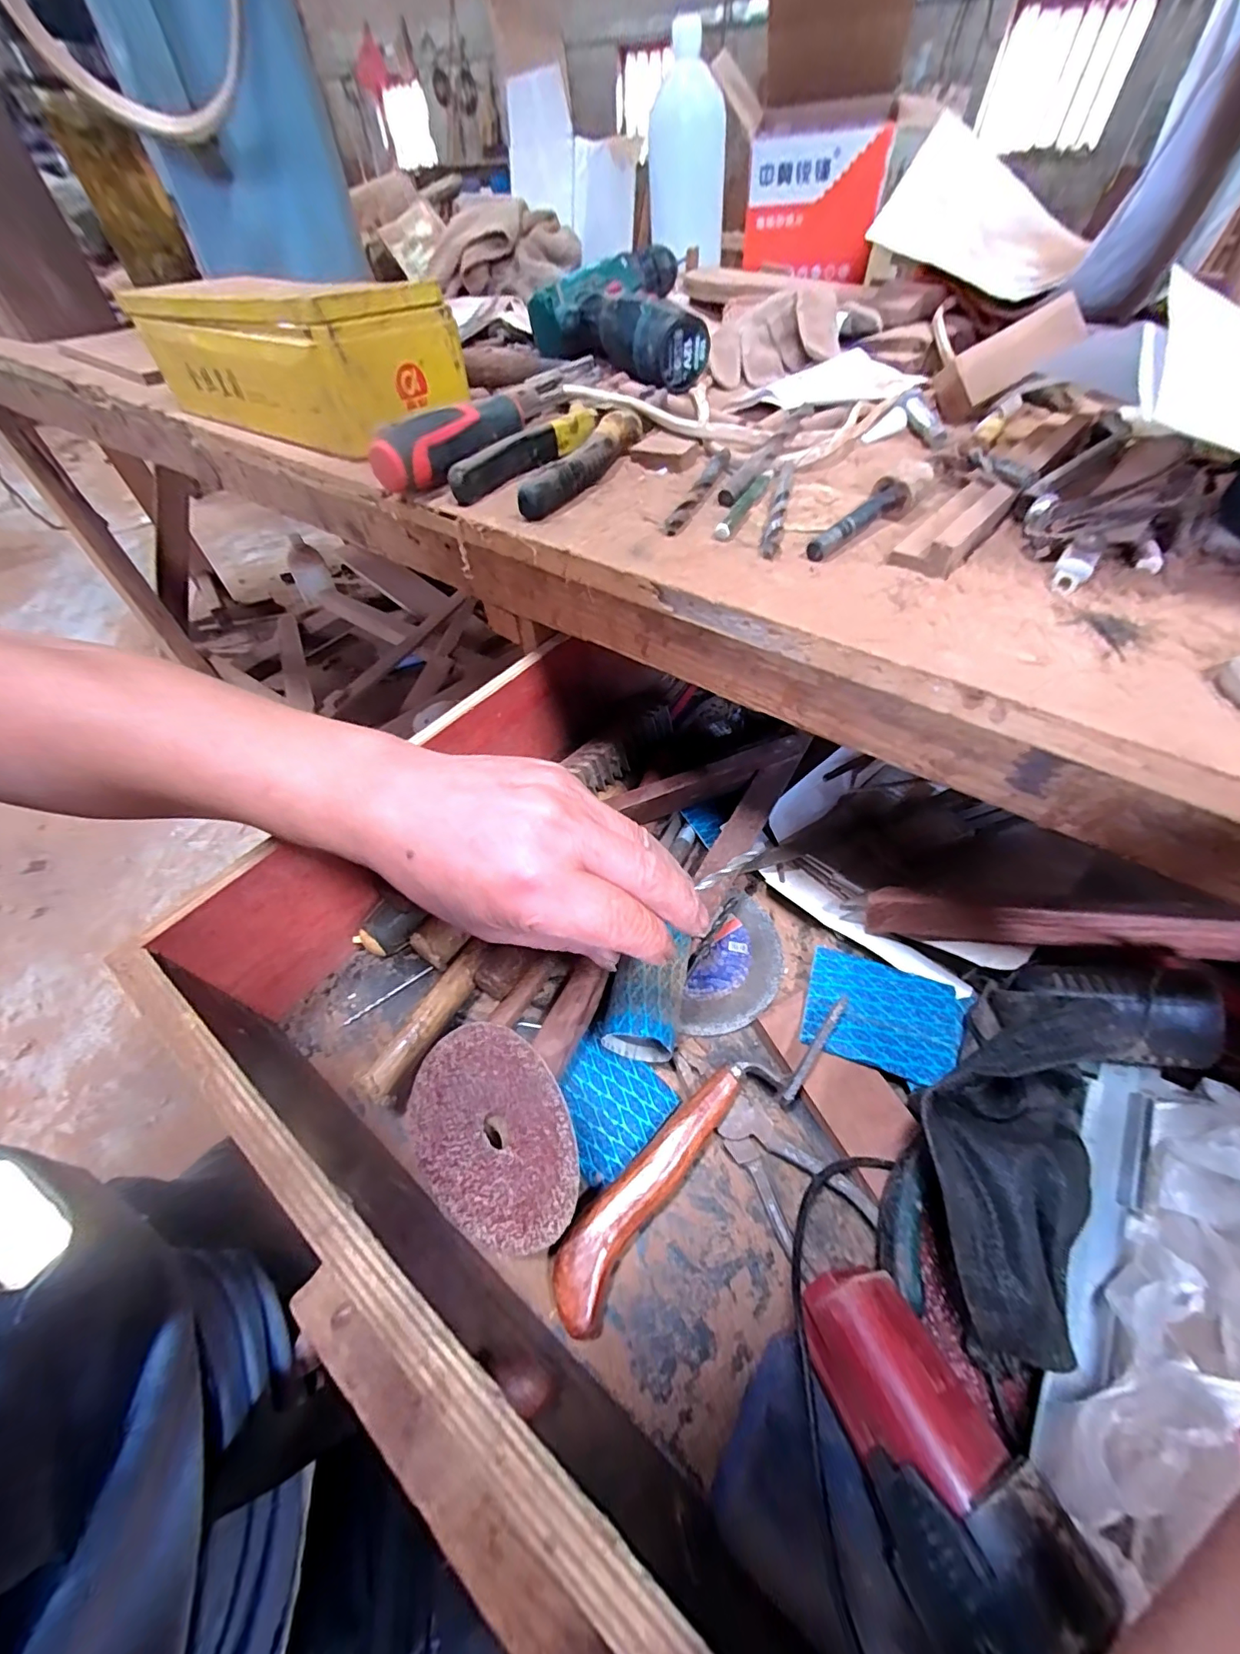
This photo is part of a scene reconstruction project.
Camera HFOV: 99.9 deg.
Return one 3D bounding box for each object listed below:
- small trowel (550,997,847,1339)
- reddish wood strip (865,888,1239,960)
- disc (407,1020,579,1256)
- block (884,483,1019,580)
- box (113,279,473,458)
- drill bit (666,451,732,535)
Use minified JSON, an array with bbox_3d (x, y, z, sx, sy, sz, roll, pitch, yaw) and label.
[{"bbox_3d":[0.043,0.148,0.251,0.181,0.021,0.033,-36,59,-22],"label":"small trowel"},{"bbox_3d":[0.227,0.052,0.282,0.168,0.031,0.008,-2,27,24],"label":"reddish wood strip"},{"bbox_3d":[-0.057,0.139,0.236,0.092,0.007,0.090,-2,85,28],"label":"disc"},{"bbox_3d":[0.157,-0.142,0.244,0.028,0.016,0.074,32,61,24],"label":"block"},{"bbox_3d":[-0.231,-0.339,0.377,0.230,0.074,0.111,28,59,21],"label":"box"},{"bbox_3d":[0.045,-0.187,0.289,0.008,0.006,0.098,18,56,15],"label":"drill bit"}]

